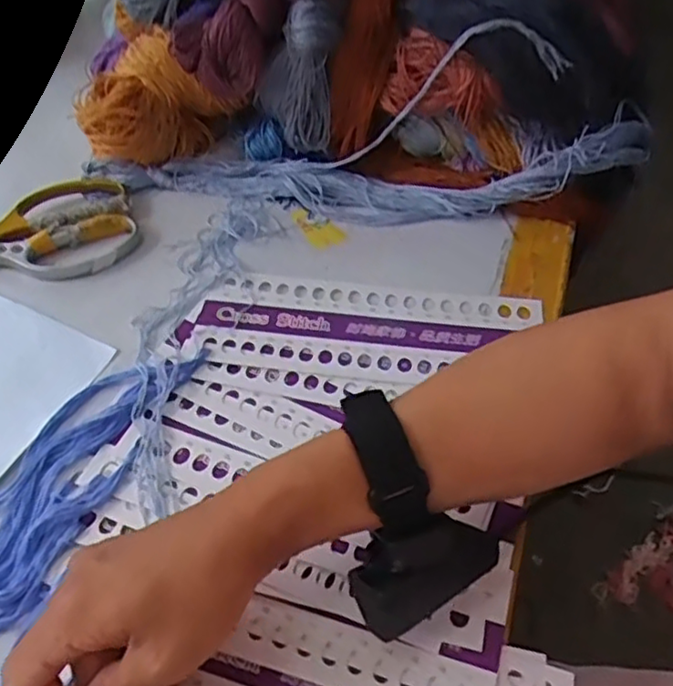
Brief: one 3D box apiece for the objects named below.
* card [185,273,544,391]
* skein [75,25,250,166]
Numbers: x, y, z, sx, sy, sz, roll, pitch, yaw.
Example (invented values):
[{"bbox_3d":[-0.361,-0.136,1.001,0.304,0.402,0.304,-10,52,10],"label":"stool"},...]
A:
[{"bbox_3d":[0.020,-0.011,0.462,0.236,0.004,0.090,5,53,5],"label":"card"},{"bbox_3d":[-0.154,-0.203,0.554,0.128,0.086,0.069,-23,56,-15],"label":"skein"}]

